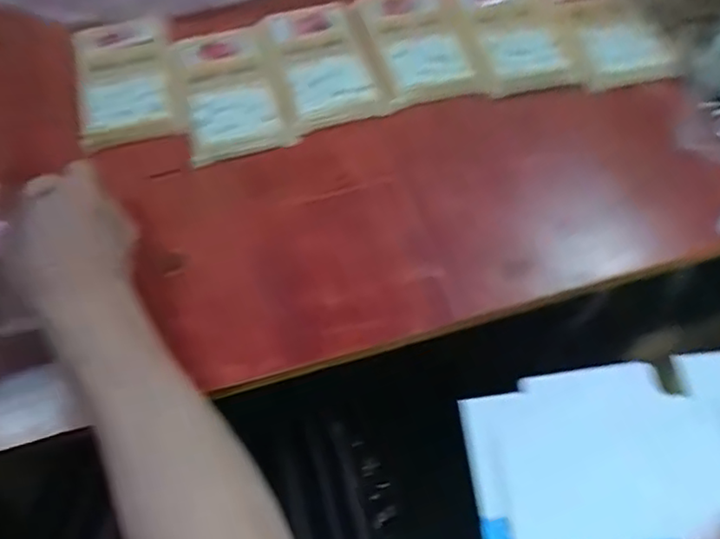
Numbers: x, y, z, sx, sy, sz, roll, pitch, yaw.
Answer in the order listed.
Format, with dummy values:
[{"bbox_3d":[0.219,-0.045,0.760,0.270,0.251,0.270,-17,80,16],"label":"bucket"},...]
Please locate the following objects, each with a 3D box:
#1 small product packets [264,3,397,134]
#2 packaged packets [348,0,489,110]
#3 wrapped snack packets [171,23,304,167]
[{"bbox_3d":[-0.024,-0.174,0.540,0.084,0.023,0.128,-14,59,-8],"label":"small product packets"},{"bbox_3d":[0.046,-0.195,0.549,0.085,0.023,0.128,-13,59,-8],"label":"packaged packets"},{"bbox_3d":[-0.103,-0.144,0.518,0.084,0.023,0.125,-15,59,-9],"label":"wrapped snack packets"}]

